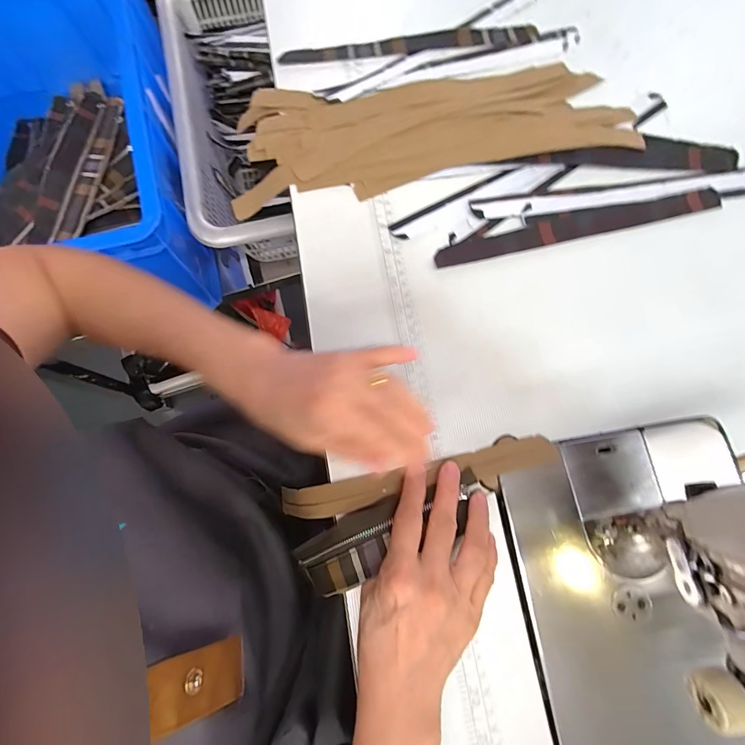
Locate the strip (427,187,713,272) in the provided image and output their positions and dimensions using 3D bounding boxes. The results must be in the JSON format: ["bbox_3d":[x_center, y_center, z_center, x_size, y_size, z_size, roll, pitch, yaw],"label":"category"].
[{"bbox_3d":[0.182,-0.131,0.335,0.259,0.006,0.025,-13,77,-4],"label":"strip"}]

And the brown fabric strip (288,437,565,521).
[{"bbox_3d":[0.034,0.083,0.290,0.212,0.024,0.026,-12,77,-1],"label":"brown fabric strip"}]

